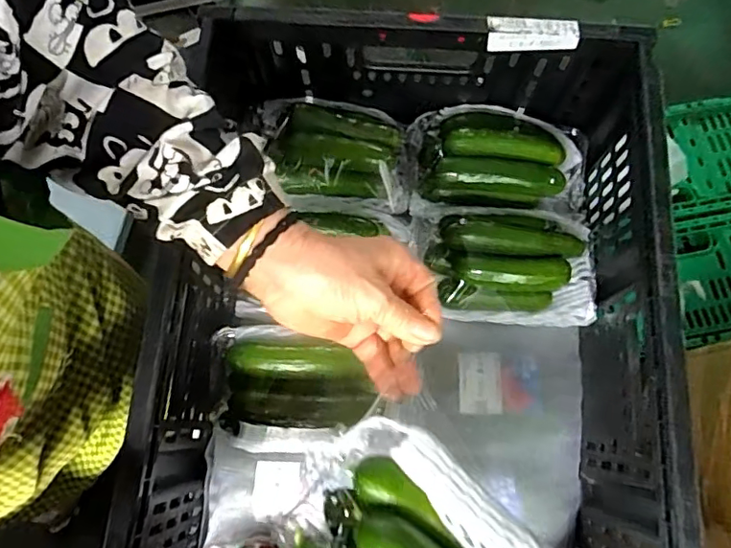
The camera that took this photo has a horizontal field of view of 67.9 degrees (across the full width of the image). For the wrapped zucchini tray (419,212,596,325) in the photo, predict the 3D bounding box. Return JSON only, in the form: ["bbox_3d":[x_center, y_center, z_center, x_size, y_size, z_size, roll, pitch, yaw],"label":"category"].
[{"bbox_3d":[0.134,-0.013,0.511,0.169,0.051,0.111,2,74,3],"label":"wrapped zucchini tray"}]

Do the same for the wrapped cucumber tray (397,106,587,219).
[{"bbox_3d":[0.133,-0.115,0.554,0.187,0.061,0.115,4,74,3],"label":"wrapped cucumber tray"}]

